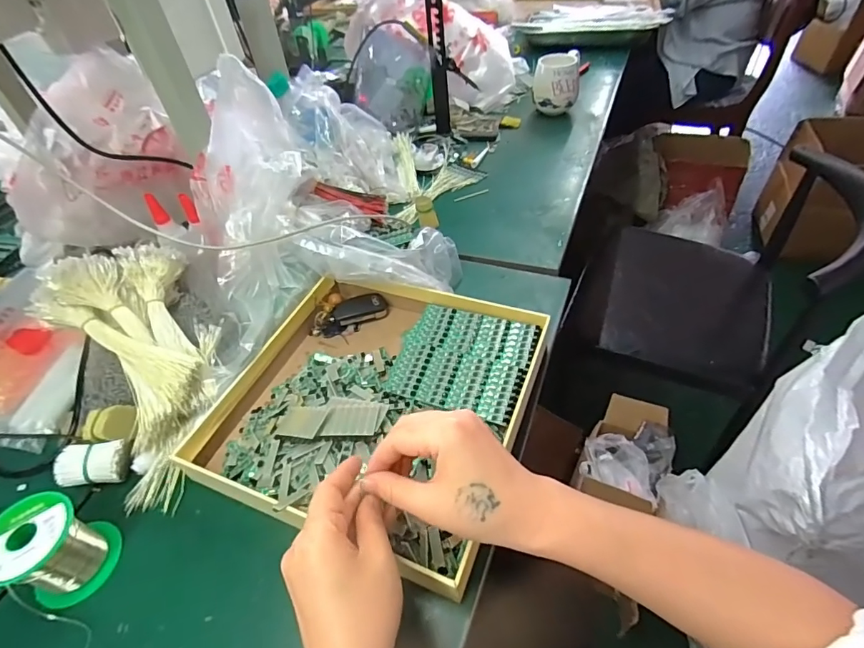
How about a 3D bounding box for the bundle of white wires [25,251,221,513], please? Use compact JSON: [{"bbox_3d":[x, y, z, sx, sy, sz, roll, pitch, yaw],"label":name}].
[{"bbox_3d":[-0.298,0.049,0.461,0.147,0.063,0.261,-22,81,-12],"label":"bundle of white wires"}]

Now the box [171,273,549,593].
[{"bbox_3d":[-0.058,0.070,0.468,0.297,0.041,0.288,15,50,19],"label":"box"}]

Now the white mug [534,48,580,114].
[{"bbox_3d":[0.250,-0.478,0.917,0.087,0.107,0.084,2,48,8],"label":"white mug"}]

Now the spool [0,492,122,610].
[{"bbox_3d":[-0.318,0.187,0.377,0.069,0.075,0.066,-3,46,3],"label":"spool"}]

